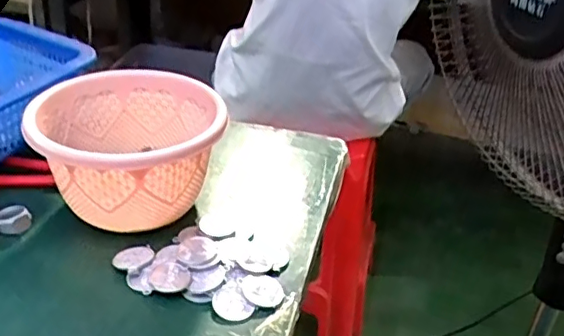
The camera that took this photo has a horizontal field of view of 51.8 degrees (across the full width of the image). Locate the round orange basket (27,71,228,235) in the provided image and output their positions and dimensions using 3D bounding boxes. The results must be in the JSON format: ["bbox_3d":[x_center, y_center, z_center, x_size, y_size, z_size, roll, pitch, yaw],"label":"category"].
[{"bbox_3d":[-0.123,-0.011,0.466,0.134,0.089,0.127,2,32,-1],"label":"round orange basket"}]

